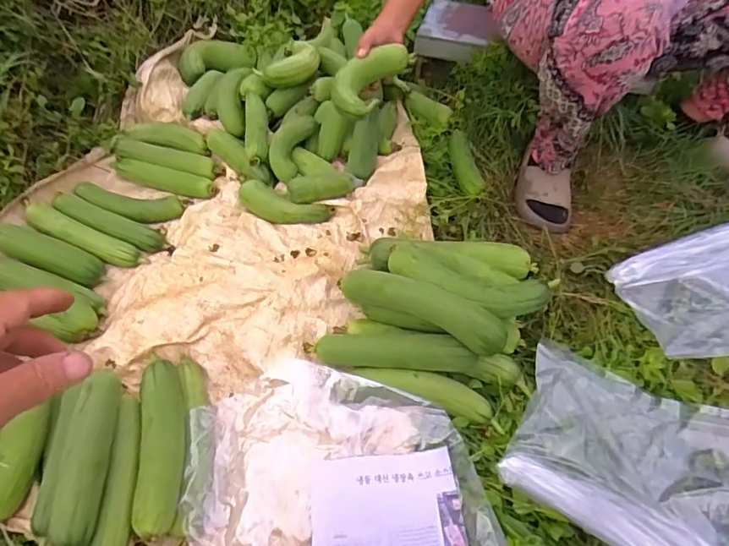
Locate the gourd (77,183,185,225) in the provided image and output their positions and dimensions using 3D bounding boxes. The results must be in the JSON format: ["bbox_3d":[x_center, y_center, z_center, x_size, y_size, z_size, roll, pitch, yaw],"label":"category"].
[{"bbox_3d":[-0.459,-0.135,0.974,0.196,0.035,0.054,11,57,-7],"label":"gourd"}]

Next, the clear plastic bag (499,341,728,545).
[{"bbox_3d":[0.382,0.262,0.659,0.355,0.076,0.230,27,62,19],"label":"clear plastic bag"}]

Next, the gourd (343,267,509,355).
[{"bbox_3d":[0.080,0.047,0.725,0.255,0.053,0.055,22,61,16],"label":"gourd"}]

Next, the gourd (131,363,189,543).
[{"bbox_3d":[-0.279,0.240,0.697,0.058,0.066,0.228,-9,57,-3],"label":"gourd"}]

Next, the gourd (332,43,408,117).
[{"bbox_3d":[0.003,-0.333,0.850,0.085,0.041,0.163,20,60,15],"label":"gourd"}]

